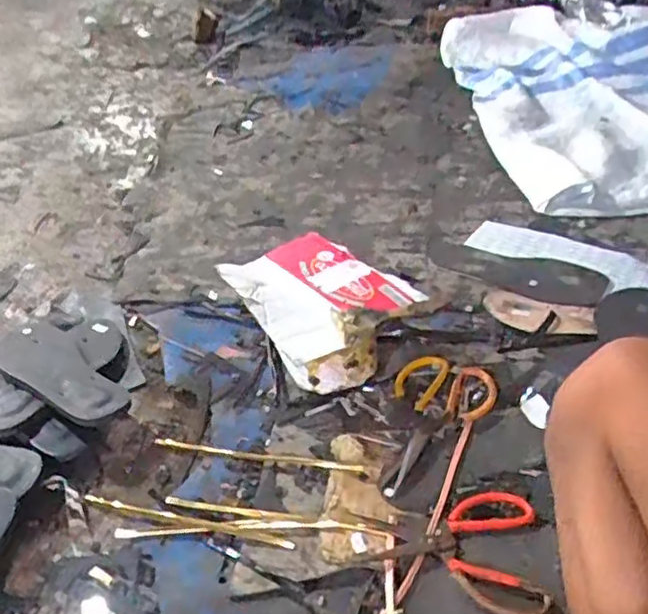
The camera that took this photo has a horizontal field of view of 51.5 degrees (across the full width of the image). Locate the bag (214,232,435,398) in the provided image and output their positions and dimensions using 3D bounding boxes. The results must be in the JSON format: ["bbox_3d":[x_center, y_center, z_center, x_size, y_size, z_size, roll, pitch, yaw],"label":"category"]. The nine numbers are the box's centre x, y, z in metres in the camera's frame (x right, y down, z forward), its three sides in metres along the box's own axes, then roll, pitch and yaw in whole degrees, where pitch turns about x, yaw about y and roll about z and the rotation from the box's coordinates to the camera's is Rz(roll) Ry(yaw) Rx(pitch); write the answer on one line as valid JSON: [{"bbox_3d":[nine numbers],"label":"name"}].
[{"bbox_3d":[-0.009,0.007,0.921,0.202,0.118,0.220,-33,49,-32],"label":"bag"}]

